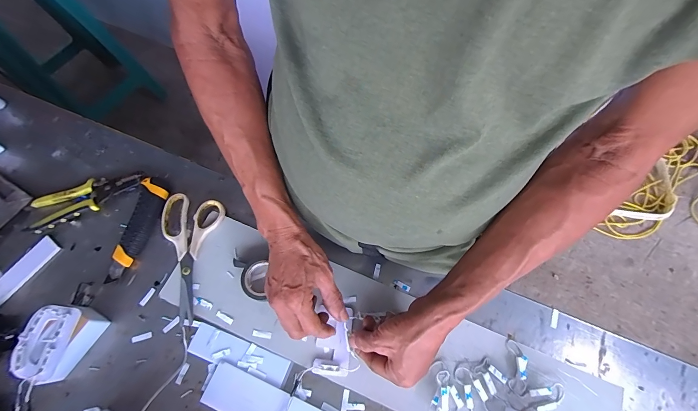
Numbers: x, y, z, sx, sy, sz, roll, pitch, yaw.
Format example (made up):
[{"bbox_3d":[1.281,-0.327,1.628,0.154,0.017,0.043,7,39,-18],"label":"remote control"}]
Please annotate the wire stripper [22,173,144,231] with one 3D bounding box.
[{"bbox_3d":[-0.403,-0.012,0.496,0.159,0.023,0.054,-24,71,-9],"label":"wire stripper"}]

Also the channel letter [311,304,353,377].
[{"bbox_3d":[-0.020,0.175,0.418,0.044,0.019,0.081,6,69,2],"label":"channel letter"}]

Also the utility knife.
[{"bbox_3d":[-0.314,0.033,0.480,0.035,0.020,0.161,11,69,4],"label":"utility knife"}]

